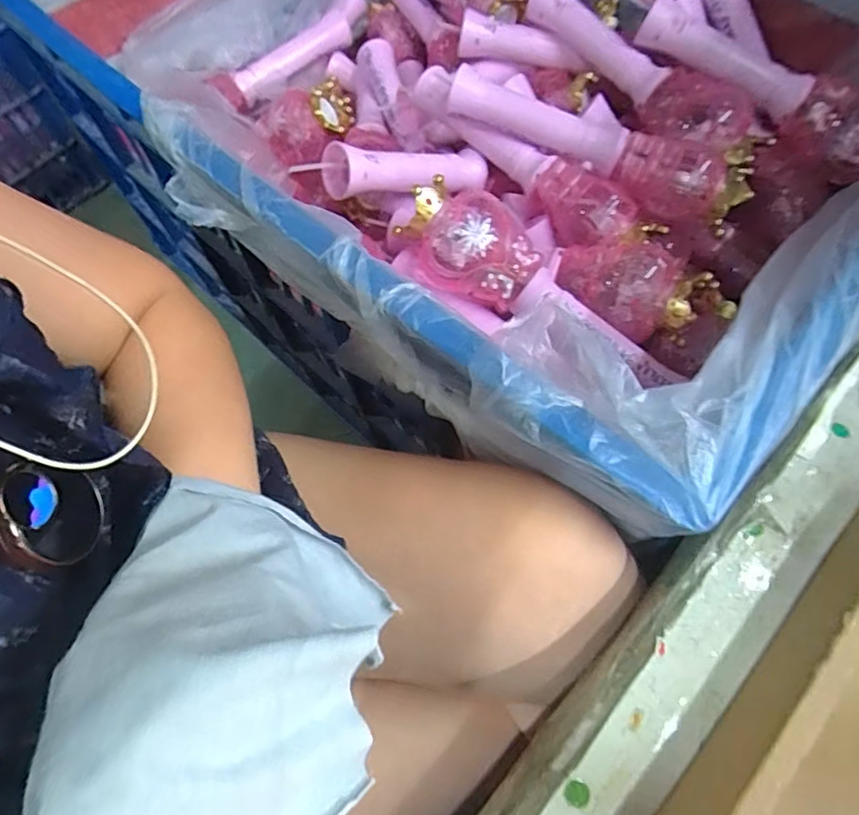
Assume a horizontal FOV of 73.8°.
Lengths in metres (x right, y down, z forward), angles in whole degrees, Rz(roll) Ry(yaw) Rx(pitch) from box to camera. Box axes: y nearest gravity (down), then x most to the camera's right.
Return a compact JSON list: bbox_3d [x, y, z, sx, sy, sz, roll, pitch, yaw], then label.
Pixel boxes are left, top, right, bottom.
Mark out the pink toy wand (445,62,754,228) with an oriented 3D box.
[{"bbox_3d":[0.168,-0.276,0.586,0.313,0.065,0.076,24,68,13],"label":"pink toy wand"}]

